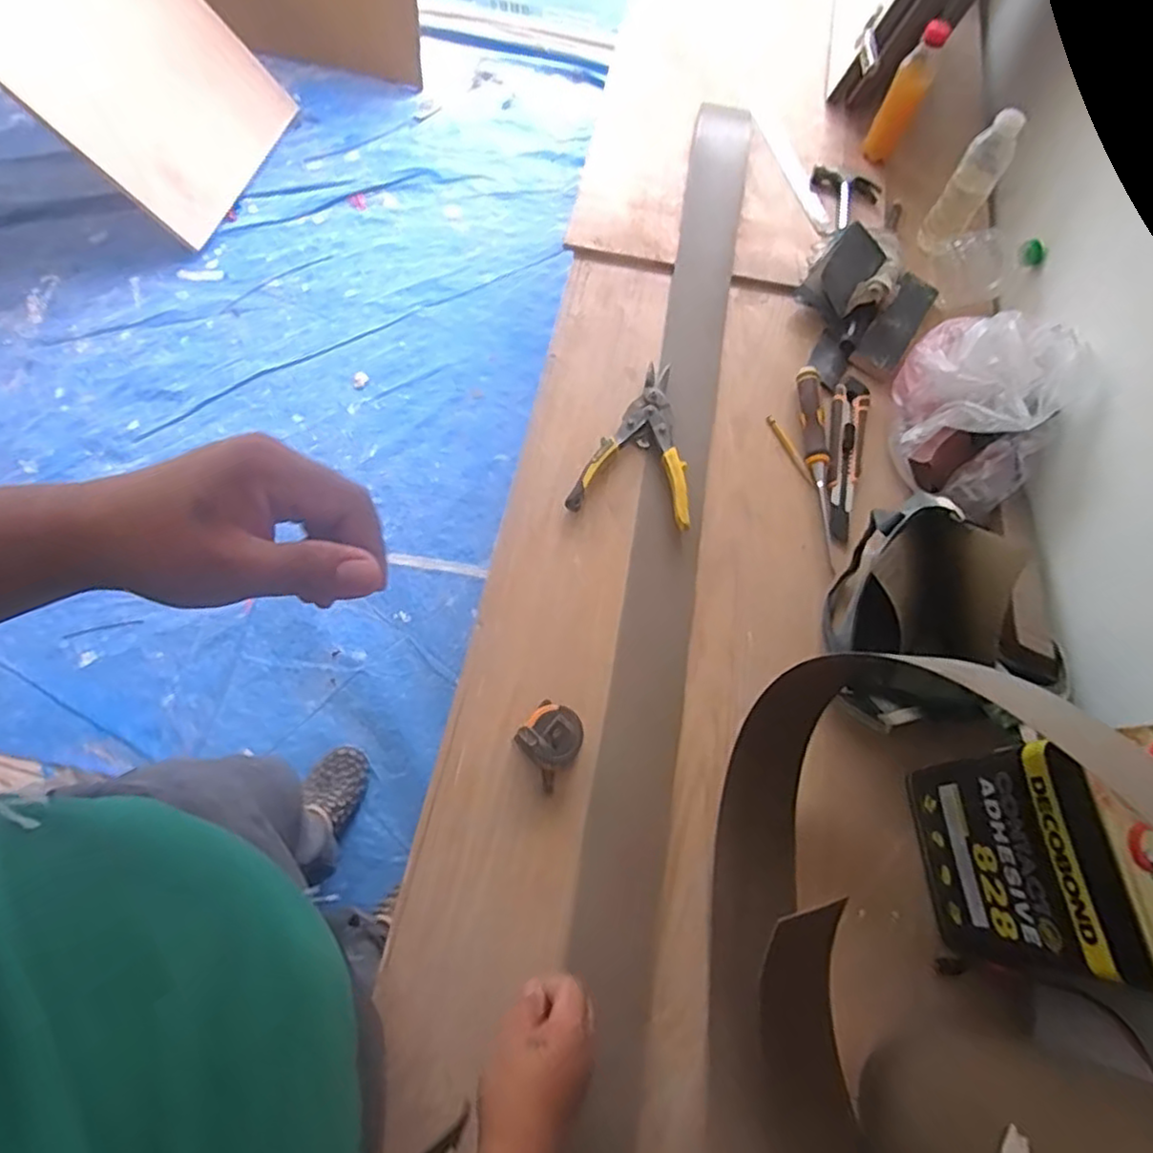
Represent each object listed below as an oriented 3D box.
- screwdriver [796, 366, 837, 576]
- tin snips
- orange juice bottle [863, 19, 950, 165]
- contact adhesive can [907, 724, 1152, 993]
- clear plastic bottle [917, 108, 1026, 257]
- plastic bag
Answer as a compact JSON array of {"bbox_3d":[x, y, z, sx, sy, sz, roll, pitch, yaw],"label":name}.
[{"bbox_3d":[0.297,-0.138,0.829,0.030,0.029,0.268,2,67,-2],"label":"screwdriver"},{"bbox_3d":[0.084,-0.175,0.834,0.139,0.034,0.233,13,67,2],"label":"tin snips"},{"bbox_3d":[0.479,-0.701,0.986,0.051,0.172,0.050,25,68,7],"label":"orange juice bottle"},{"bbox_3d":[0.392,0.229,0.546,0.092,0.247,0.173,-5,68,-5],"label":"contact adhesive can"},{"bbox_3d":[0.530,-0.523,0.911,0.057,0.168,0.065,31,69,9],"label":"clear plastic bottle"},{"bbox_3d":[0.478,-0.204,0.792,0.157,0.152,0.231,12,67,2],"label":"plastic bag"}]

